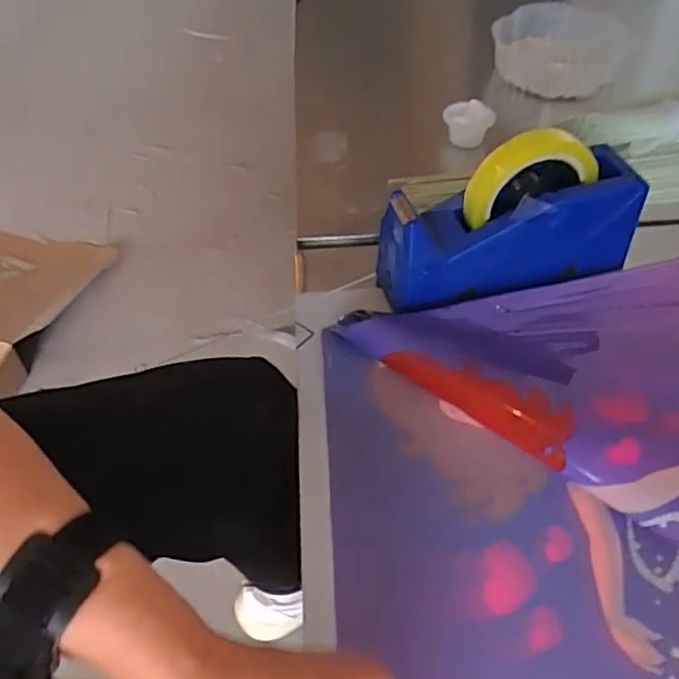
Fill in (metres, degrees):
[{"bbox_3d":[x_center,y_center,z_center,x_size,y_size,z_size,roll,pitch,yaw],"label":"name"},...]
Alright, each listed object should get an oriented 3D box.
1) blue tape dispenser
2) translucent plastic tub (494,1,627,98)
[{"bbox_3d":[0.136,-0.090,0.495,0.202,0.123,0.073,-10,50,-8],"label":"blue tape dispenser"},{"bbox_3d":[0.261,-0.346,0.751,0.152,0.046,0.130,6,51,8],"label":"translucent plastic tub"}]

